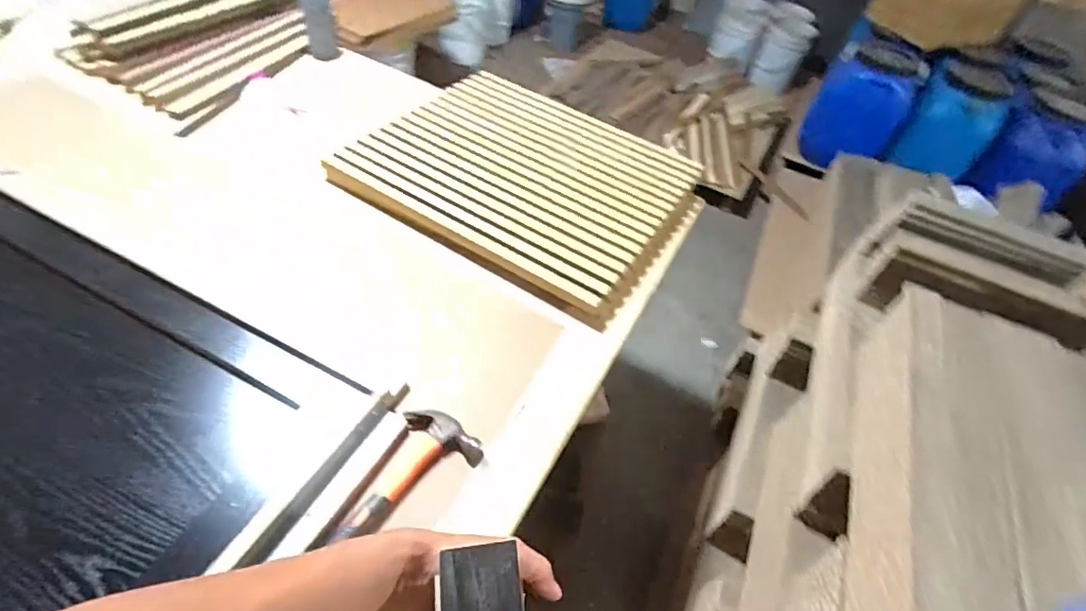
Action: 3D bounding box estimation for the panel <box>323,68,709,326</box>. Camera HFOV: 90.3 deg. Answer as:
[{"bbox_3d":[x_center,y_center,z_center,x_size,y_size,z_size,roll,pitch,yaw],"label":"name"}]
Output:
[{"bbox_3d":[-0.005,-0.266,1.100,0.613,0.050,0.551,29,50,16],"label":"panel"}]

